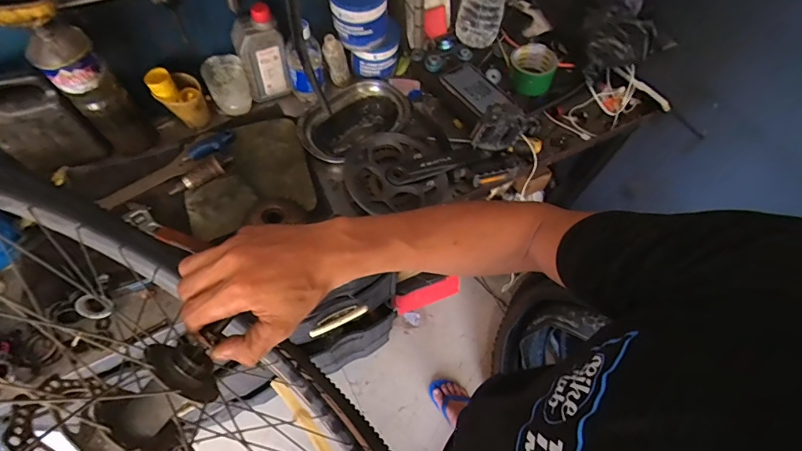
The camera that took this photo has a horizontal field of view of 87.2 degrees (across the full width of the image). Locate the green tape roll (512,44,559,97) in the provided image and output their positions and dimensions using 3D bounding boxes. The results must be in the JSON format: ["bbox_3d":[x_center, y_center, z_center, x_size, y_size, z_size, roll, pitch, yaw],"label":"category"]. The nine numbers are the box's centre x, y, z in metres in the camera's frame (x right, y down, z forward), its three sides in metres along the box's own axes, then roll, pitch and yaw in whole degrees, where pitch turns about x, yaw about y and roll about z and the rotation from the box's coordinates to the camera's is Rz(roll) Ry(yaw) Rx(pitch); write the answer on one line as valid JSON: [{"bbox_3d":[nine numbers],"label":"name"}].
[{"bbox_3d":[0.255,-0.307,0.823,0.089,0.050,0.095,22,64,7],"label":"green tape roll"}]

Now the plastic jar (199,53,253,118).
[{"bbox_3d":[-0.320,-0.256,0.787,0.071,0.094,0.066,-21,66,-14],"label":"plastic jar"}]

